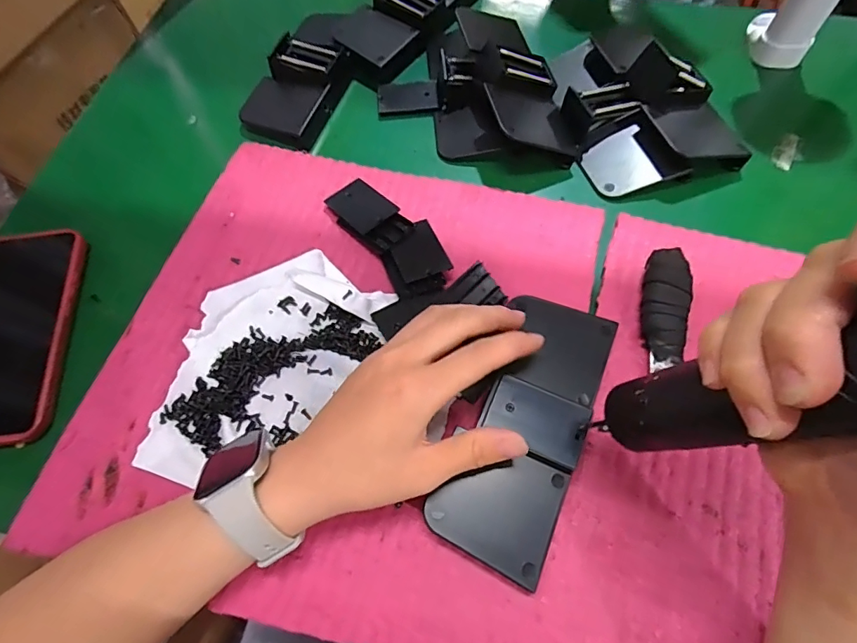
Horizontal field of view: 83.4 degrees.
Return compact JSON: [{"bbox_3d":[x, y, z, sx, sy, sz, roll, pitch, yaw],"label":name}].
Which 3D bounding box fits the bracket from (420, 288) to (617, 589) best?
[{"bbox_3d":[0.058,0.061,0.279,0.065,0.012,0.152,22,77,12],"label":"bracket"}]

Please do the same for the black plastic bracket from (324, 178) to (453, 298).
[{"bbox_3d":[-0.028,-0.067,0.362,0.048,0.015,0.119,-34,68,-13],"label":"black plastic bracket"}]

